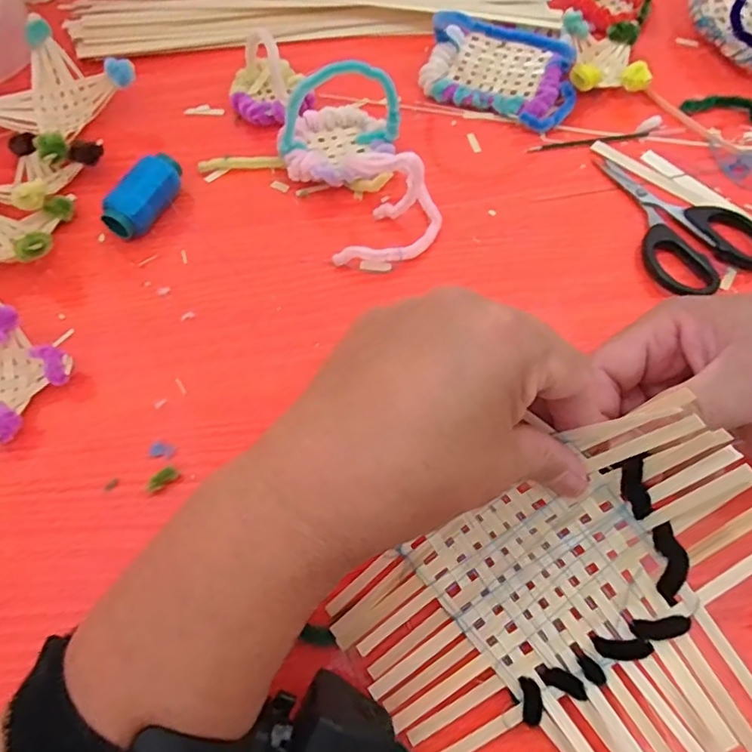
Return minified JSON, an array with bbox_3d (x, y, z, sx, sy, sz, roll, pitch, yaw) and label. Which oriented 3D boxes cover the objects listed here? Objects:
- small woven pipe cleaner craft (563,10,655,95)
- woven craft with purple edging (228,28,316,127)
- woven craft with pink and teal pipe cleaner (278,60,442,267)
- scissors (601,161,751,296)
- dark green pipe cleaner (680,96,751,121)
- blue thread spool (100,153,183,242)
[{"bbox_3d":[0.154,-0.217,0.380,0.051,0.024,0.060,-2,63,0],"label":"small woven pipe cleaner craft"},{"bbox_3d":[-0.070,-0.198,0.369,0.054,0.038,0.058,-12,64,-5],"label":"woven craft with purple edging"},{"bbox_3d":[-0.013,-0.131,0.326,0.075,0.055,0.132,-19,65,-8],"label":"woven craft with pink and teal pipe cleaner"},{"bbox_3d":[0.172,-0.093,0.329,0.069,0.011,0.105,-27,66,-12],"label":"scissors"},{"bbox_3d":[0.234,-0.178,0.371,0.059,0.006,0.016,12,64,7],"label":"dark green pipe cleaner"},{"bbox_3d":[-0.135,-0.104,0.332,0.024,0.025,0.056,21,66,11],"label":"blue thread spool"}]

